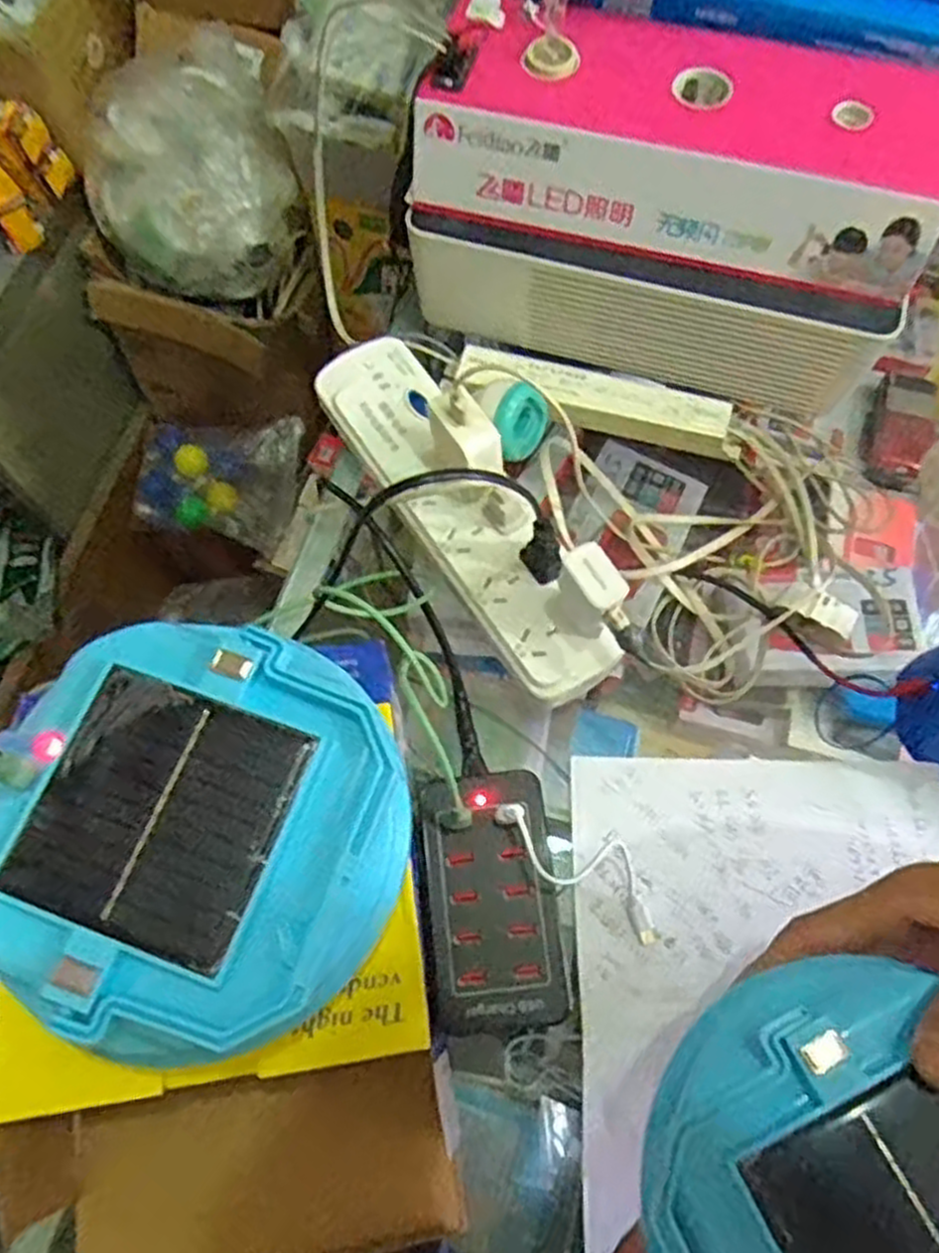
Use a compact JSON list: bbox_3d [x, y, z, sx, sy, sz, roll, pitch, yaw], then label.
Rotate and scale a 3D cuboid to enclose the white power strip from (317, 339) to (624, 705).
[{"bbox_3d":[-0.005,-0.071,0.505,0.073,0.040,0.278,-32,71,-12],"label":"white power strip"}]

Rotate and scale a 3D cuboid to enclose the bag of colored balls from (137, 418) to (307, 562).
[{"bbox_3d":[-0.356,-0.212,1.111,0.236,0.100,0.167,15,68,6],"label":"bag of colored balls"}]

